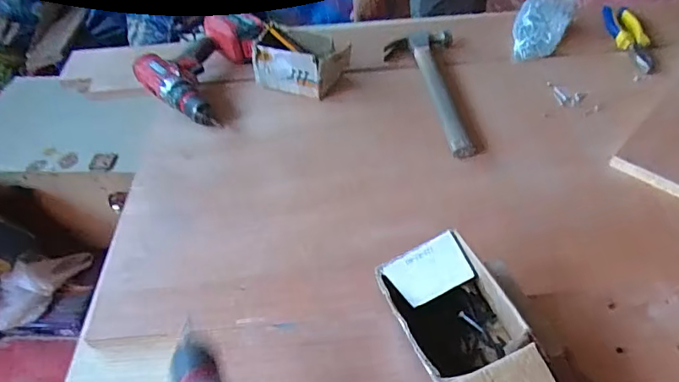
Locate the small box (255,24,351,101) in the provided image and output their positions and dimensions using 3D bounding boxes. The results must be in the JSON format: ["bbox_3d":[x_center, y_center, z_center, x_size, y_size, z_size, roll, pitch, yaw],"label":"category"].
[{"bbox_3d":[-0.066,-0.217,0.820,0.147,0.082,0.080,16,52,19],"label":"small box"}]

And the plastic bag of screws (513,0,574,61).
[{"bbox_3d":[0.365,-0.304,0.894,0.092,0.064,0.169,19,53,21],"label":"plastic bag of screws"}]

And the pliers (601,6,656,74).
[{"bbox_3d":[0.514,-0.274,0.872,0.053,0.029,0.171,-4,48,2],"label":"pliers"}]

